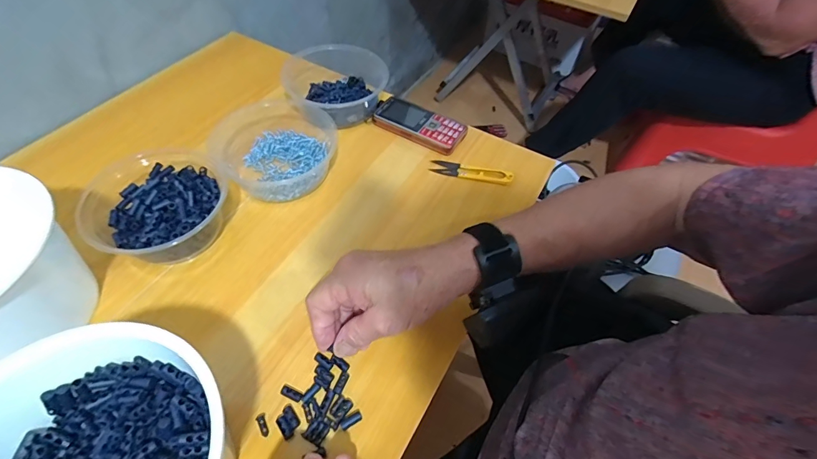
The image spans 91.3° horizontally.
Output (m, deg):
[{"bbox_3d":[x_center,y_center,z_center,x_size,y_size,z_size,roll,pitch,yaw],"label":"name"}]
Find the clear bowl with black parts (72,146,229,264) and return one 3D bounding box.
[{"bbox_3d":[-0.273,-0.024,0.434,0.154,0.050,0.127,22,55,12],"label":"clear bowl with black parts"}]

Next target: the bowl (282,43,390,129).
[{"bbox_3d":[-0.113,-0.213,0.583,0.145,0.057,0.169,9,54,2],"label":"bowl"}]

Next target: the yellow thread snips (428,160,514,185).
[{"bbox_3d":[0.082,-0.077,0.524,0.107,0.009,0.023,14,54,6],"label":"yellow thread snips"}]

